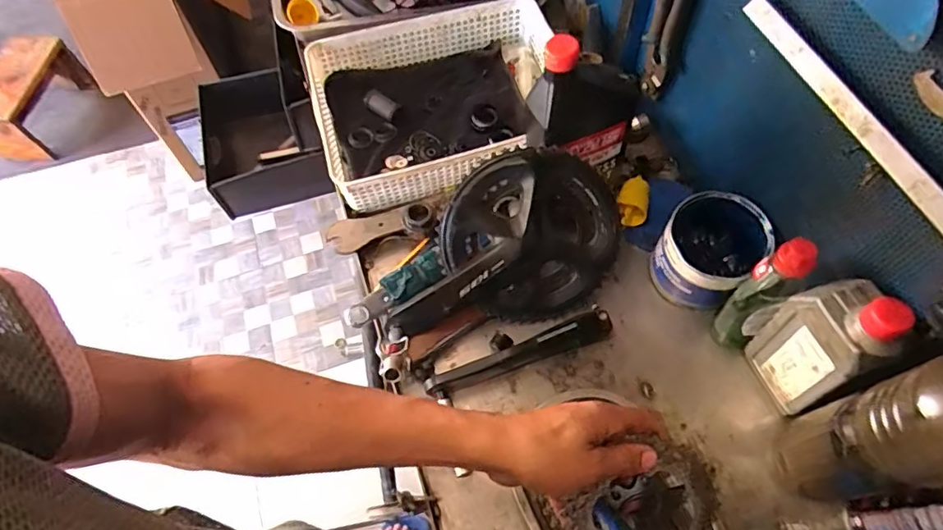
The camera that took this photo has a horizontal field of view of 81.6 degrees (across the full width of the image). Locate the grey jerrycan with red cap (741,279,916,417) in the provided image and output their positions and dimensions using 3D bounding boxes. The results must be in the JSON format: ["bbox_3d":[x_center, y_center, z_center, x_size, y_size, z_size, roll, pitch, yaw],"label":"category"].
[{"bbox_3d":[0.312,0.069,0.489,0.049,0.174,0.086,-17,60,-6],"label":"grey jerrycan with red cap"}]

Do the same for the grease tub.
[{"bbox_3d":[0.254,-0.015,0.599,0.096,0.091,0.099,-2,60,3],"label":"grease tub"}]

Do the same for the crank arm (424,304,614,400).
[{"bbox_3d":[0.052,0.096,0.581,0.206,0.042,0.020,-20,61,-8],"label":"crank arm"}]

